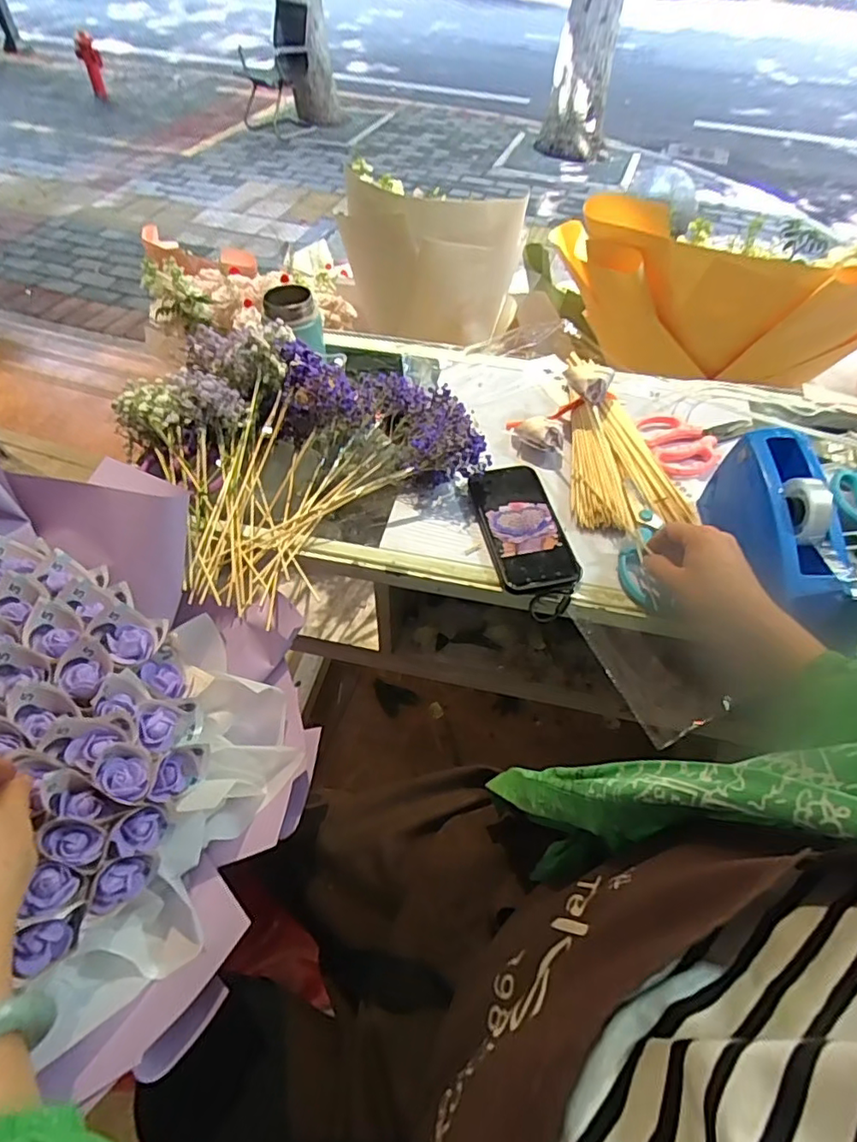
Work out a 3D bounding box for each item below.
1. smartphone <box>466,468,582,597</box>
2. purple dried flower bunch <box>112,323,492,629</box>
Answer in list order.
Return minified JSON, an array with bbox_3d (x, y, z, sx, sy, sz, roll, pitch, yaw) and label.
[{"bbox_3d":[0.094,-0.047,0.594,0.077,0.017,0.161,-10,53,-9],"label":"smartphone"},{"bbox_3d":[-0.115,-0.138,0.618,0.352,0.115,0.298,-24,56,-19],"label":"purple dried flower bunch"}]

